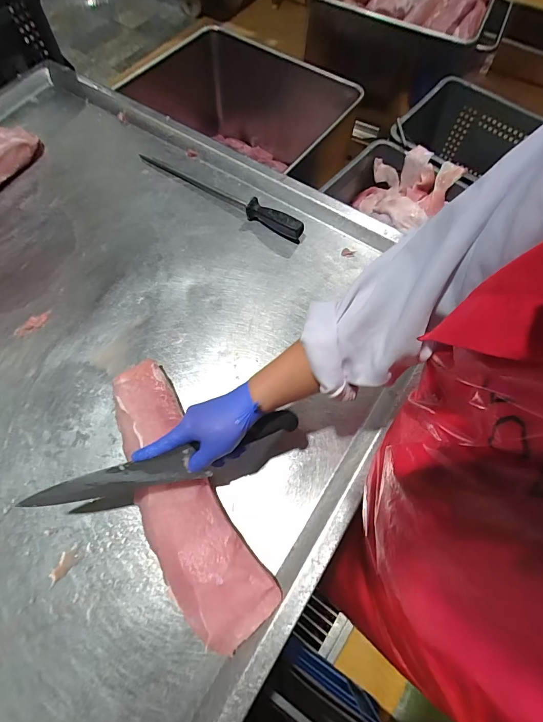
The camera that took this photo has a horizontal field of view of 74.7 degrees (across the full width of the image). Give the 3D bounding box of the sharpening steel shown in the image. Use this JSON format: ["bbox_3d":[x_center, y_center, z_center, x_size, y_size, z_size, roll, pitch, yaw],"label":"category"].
[{"bbox_3d":[-0.107,-0.343,0.719,0.387,0.036,0.027,30,72,11],"label":"sharpening steel"}]

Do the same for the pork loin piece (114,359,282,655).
[{"bbox_3d":[-0.135,0.188,0.512,0.116,0.056,0.392,-29,71,-12],"label":"pork loin piece"}]

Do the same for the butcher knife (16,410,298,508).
[{"bbox_3d":[-0.134,0.137,0.457,0.349,0.030,0.044,-17,70,-2],"label":"butcher knife"}]

